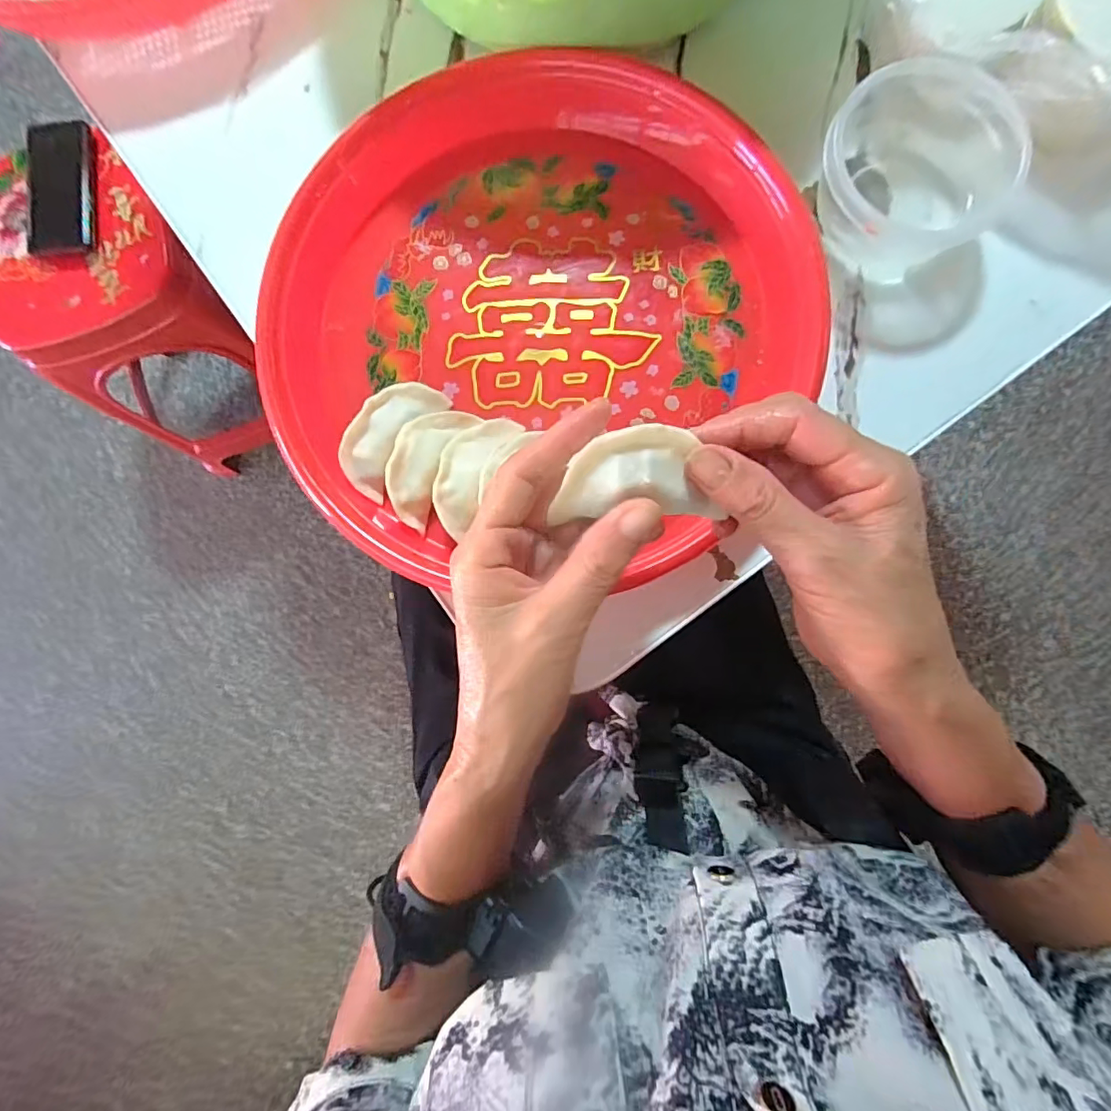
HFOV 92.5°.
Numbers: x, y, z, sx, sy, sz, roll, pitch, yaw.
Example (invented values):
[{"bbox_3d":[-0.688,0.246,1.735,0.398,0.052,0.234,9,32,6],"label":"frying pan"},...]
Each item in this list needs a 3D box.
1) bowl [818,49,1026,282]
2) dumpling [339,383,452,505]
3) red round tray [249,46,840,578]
[{"bbox_3d":[0.208,-0.223,0.305,0.102,0.058,0.095,0,85,2],"label":"bowl"},{"bbox_3d":[-0.099,-0.072,0.317,0.032,0.025,0.075,35,88,5],"label":"dumpling"},{"bbox_3d":[-0.011,-0.141,0.311,0.311,0.032,0.298,-1,87,5],"label":"red round tray"}]

